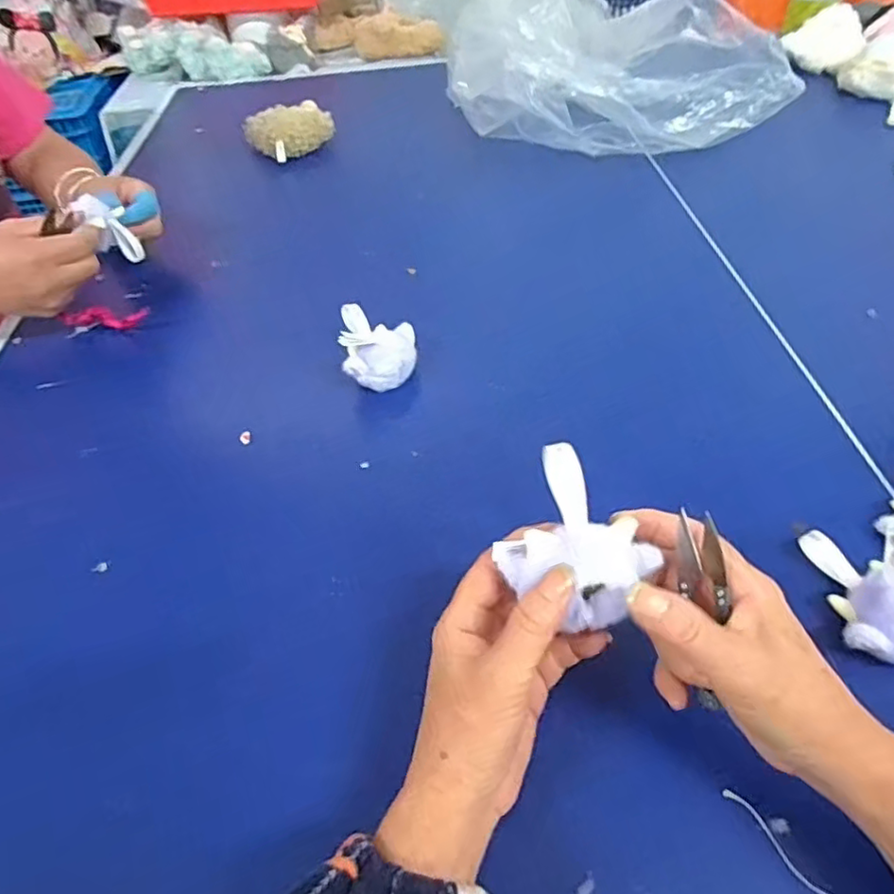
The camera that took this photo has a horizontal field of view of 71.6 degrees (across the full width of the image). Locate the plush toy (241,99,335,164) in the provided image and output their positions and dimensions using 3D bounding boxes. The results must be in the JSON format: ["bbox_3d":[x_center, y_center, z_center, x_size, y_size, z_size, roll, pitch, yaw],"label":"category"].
[{"bbox_3d":[-0.227,-0.461,0.912,0.119,0.079,0.075,-32,53,-23],"label":"plush toy"}]

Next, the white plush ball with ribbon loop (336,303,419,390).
[{"bbox_3d":[-0.060,-0.086,0.556,0.063,0.048,0.080,-10,47,-4],"label":"white plush ball with ribbon loop"}]

